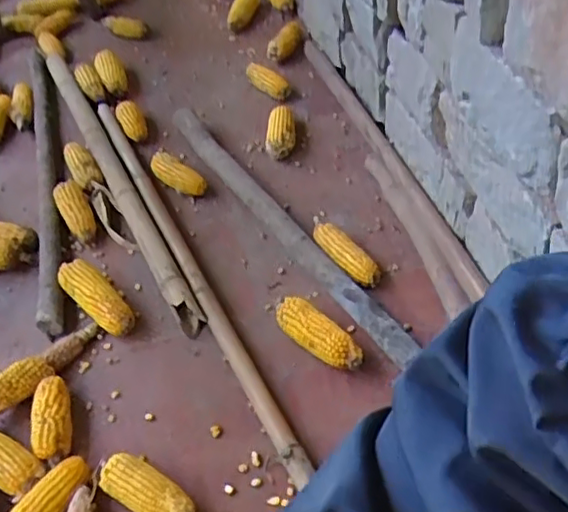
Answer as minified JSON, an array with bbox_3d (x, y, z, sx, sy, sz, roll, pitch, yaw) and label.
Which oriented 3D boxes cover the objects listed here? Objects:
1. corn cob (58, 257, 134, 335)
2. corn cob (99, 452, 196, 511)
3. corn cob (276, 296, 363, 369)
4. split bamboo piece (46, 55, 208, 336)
[{"bbox_3d":[-0.318,0.069,1.098,0.188,0.051,0.065,33,56,33],"label":"corn cob"},{"bbox_3d":[-0.172,0.312,0.835,0.143,0.055,0.059,21,50,25],"label":"corn cob"},{"bbox_3d":[0.046,0.116,0.960,0.050,0.053,0.161,-37,52,-28],"label":"corn cob"},{"bbox_3d":[-0.373,-0.206,1.359,0.055,0.032,1.022,-22,46,-16],"label":"split bamboo piece"}]

